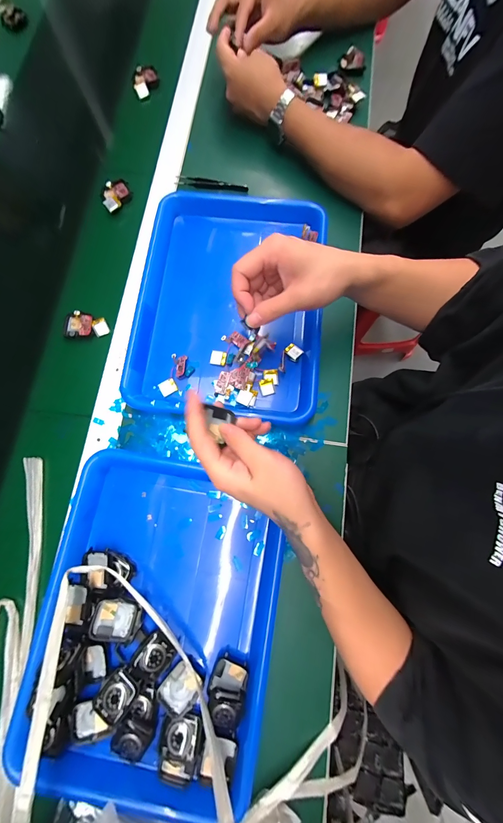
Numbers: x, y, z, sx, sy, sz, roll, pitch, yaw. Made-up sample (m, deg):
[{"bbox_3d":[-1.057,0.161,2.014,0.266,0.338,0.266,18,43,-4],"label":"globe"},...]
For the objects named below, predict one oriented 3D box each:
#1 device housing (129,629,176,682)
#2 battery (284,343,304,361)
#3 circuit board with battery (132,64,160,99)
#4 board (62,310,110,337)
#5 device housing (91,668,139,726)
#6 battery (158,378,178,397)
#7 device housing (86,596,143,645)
[{"bbox_3d":[-0.107,0.268,0.318,0.034,0.012,0.041,39,81,8],"label":"device housing"},{"bbox_3d":[0.058,-0.083,0.401,0.022,0.005,0.020,40,77,6],"label":"battery"},{"bbox_3d":[-0.188,-0.588,0.519,0.046,0.014,0.060,-20,79,-4],"label":"circuit board with battery"},{"bbox_3d":[-0.238,-0.124,0.420,0.065,0.016,0.038,5,78,1],"label":"board"},{"bbox_3d":[-0.143,0.299,0.306,0.036,0.012,0.043,33,80,6],"label":"device housing"},{"bbox_3d":[-0.112,-0.033,0.392,0.021,0.004,0.020,-27,79,-5],"label":"battery"},{"bbox_3d":[-0.148,0.229,0.321,0.050,0.009,0.040,19,64,-10],"label":"device housing"}]

